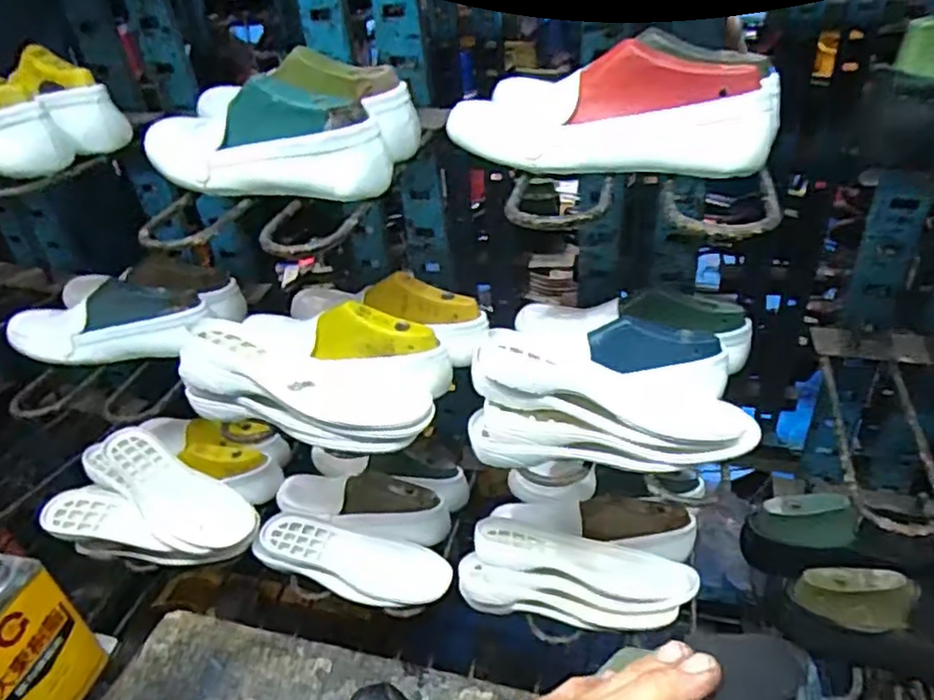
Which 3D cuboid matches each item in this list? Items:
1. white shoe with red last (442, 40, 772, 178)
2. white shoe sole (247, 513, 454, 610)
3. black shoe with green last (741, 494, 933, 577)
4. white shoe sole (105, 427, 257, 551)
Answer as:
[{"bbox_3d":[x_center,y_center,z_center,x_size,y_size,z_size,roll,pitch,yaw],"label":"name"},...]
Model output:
[{"bbox_3d":[0.107,-0.191,0.525,0.242,0.075,0.092,5,37,15],"label":"white shoe with red last"},{"bbox_3d":[-0.142,0.263,0.830,0.243,0.049,0.083,5,37,14],"label":"white shoe sole"},{"bbox_3d":[0.456,0.217,0.769,0.252,0.090,0.077,-2,36,5],"label":"black shoe with green last"},{"bbox_3d":[-0.387,0.180,0.876,0.234,0.053,0.083,19,42,30],"label":"white shoe sole"}]

